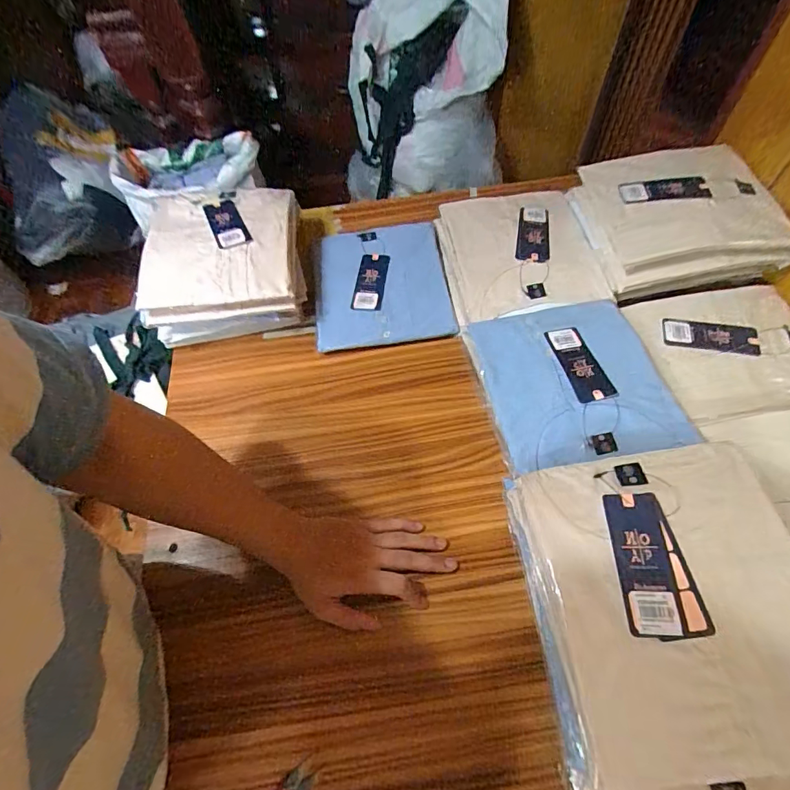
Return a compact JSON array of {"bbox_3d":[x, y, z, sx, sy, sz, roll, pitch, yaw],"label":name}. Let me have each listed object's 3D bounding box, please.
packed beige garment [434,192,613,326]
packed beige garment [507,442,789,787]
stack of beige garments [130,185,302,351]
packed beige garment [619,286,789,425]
[{"bbox_3d":[0.187,-0.229,0.703,0.222,0.043,0.253,-6,59,-1],"label":"packed beige garment"},{"bbox_3d":[0.238,0.173,0.389,0.212,0.060,0.252,-6,59,-1],"label":"packed beige garment"},{"bbox_3d":[-0.256,-0.200,0.699,0.221,0.129,0.218,-6,59,-1],"label":"stack of beige garments"},{"bbox_3d":[0.460,-0.064,0.604,0.224,0.019,0.192,-9,59,-3],"label":"packed beige garment"}]

